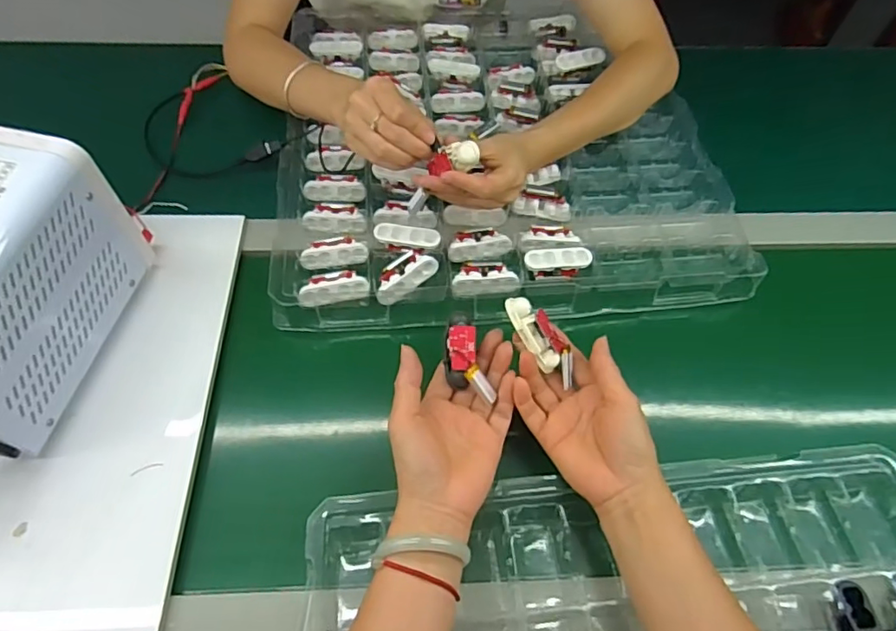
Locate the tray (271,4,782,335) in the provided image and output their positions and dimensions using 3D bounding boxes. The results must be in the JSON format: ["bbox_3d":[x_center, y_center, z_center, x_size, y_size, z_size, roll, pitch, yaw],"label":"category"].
[{"bbox_3d":[0.054,-0.208,0.642,0.480,0.037,0.491,-2,59,-3],"label":"tray"}]

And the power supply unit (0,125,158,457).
[{"bbox_3d":[-0.326,-0.016,0.413,0.086,0.150,0.201,12,60,5],"label":"power supply unit"}]

